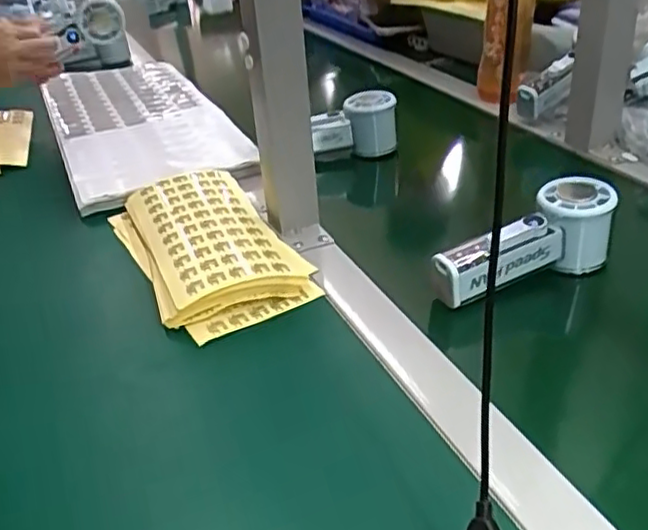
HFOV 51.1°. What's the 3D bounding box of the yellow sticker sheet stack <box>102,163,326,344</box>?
[{"bbox_3d":[-0.106,-0.023,0.589,0.122,0.054,0.236,-20,32,-22],"label":"yellow sticker sheet stack"}]

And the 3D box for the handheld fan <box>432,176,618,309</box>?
[{"bbox_3d":[0.151,-0.014,0.507,0.143,0.061,0.044,-20,32,-22],"label":"handheld fan"}]

